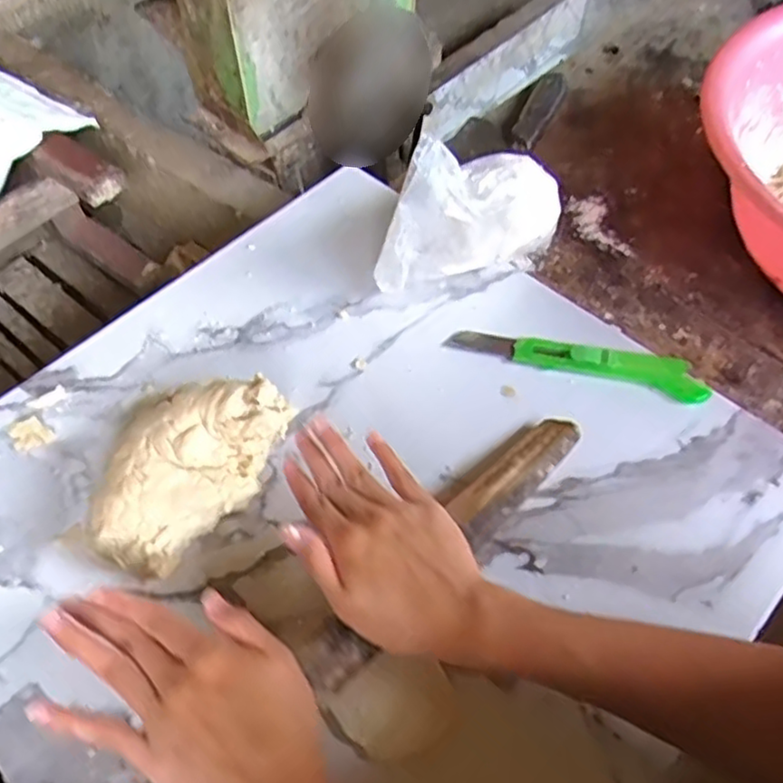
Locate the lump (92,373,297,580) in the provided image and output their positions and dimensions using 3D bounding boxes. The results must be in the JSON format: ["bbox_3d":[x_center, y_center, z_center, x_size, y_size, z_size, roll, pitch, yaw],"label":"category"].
[{"bbox_3d":[-0.134,0.049,0.450,0.147,0.068,0.084,-39,64,-24],"label":"lump"}]

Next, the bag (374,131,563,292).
[{"bbox_3d":[0.066,-0.137,0.534,0.163,0.120,0.069,-37,63,-24],"label":"bag"}]

